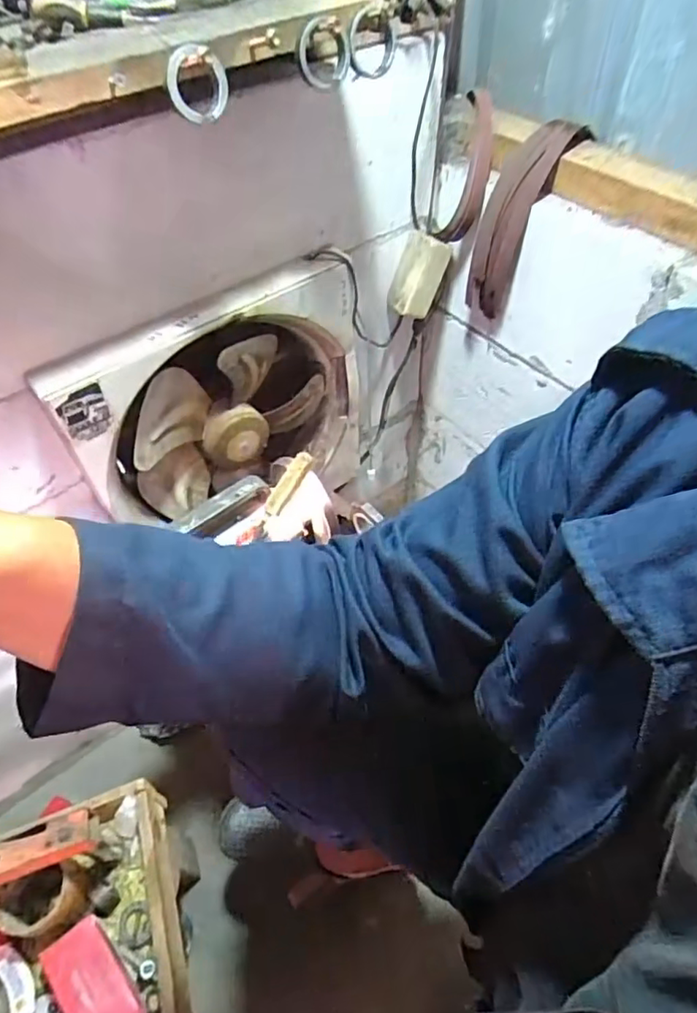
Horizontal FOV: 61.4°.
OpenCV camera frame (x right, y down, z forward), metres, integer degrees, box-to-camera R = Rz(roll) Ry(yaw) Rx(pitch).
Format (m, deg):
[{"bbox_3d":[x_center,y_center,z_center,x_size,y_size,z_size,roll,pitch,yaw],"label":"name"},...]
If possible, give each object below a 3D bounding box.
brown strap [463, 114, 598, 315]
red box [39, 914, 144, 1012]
[{"bbox_3d":[0.217,-0.357,0.745,0.083,0.207,0.092,36,61,27],"label":"brown strap"},{"bbox_3d":[-0.284,0.529,0.646,0.065,0.027,0.124,-34,57,-22],"label":"red box"}]

